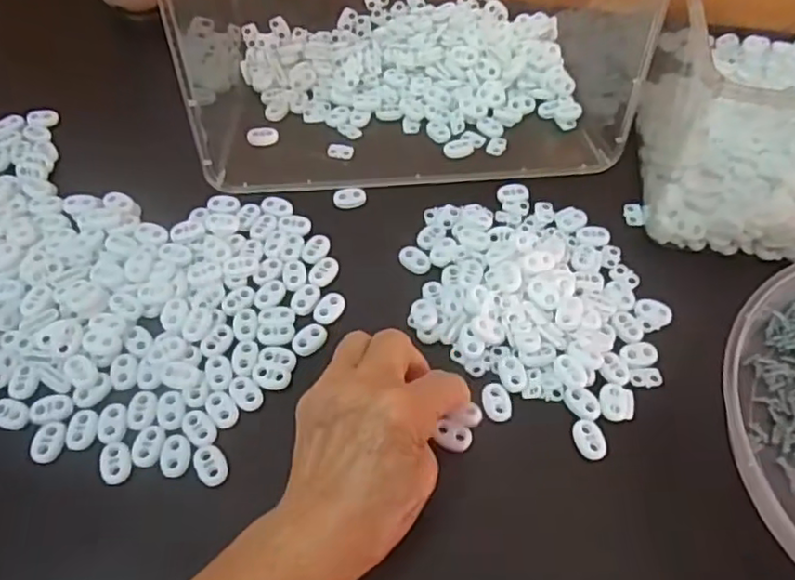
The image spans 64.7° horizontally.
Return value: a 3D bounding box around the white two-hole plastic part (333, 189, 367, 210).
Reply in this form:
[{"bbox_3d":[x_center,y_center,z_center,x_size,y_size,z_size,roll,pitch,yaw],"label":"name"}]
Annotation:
[{"bbox_3d":[-0.033,-0.065,0.440,0.023,0.004,0.017,-4,57,-4],"label":"white two-hole plastic part"}]

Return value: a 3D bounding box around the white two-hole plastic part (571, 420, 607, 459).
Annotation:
[{"bbox_3d":[0.107,0.083,0.349,0.017,0.004,0.022,-16,59,-11],"label":"white two-hole plastic part"}]

